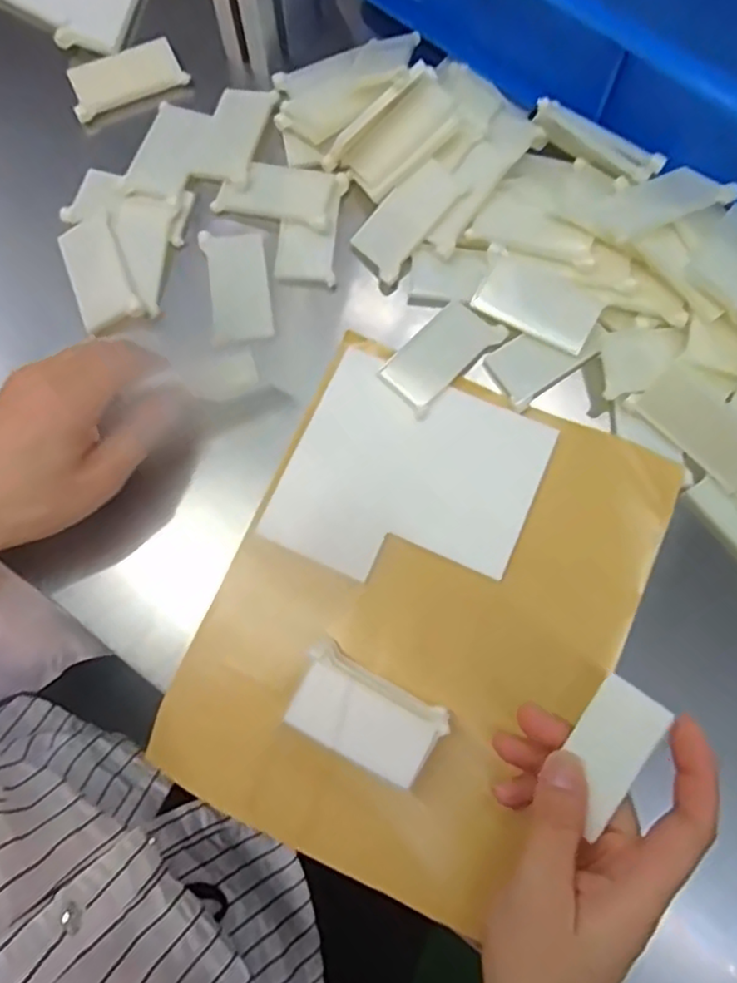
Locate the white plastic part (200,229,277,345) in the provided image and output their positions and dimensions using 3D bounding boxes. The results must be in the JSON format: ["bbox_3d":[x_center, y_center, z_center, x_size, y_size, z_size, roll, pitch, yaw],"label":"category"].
[{"bbox_3d":[-0.080,-0.126,0.396,0.038,0.007,0.069,-9,77,-2],"label":"white plastic part"}]

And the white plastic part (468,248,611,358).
[{"bbox_3d":[0.099,-0.113,0.386,0.071,0.008,0.038,29,97,8],"label":"white plastic part"}]

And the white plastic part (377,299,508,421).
[{"bbox_3d":[0.043,-0.081,0.383,0.037,0.004,0.073,43,80,9],"label":"white plastic part"}]

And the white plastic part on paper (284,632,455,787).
[{"bbox_3d":[-0.002,0.110,0.322,0.071,0.032,0.041,30,79,7],"label":"white plastic part on paper"}]

